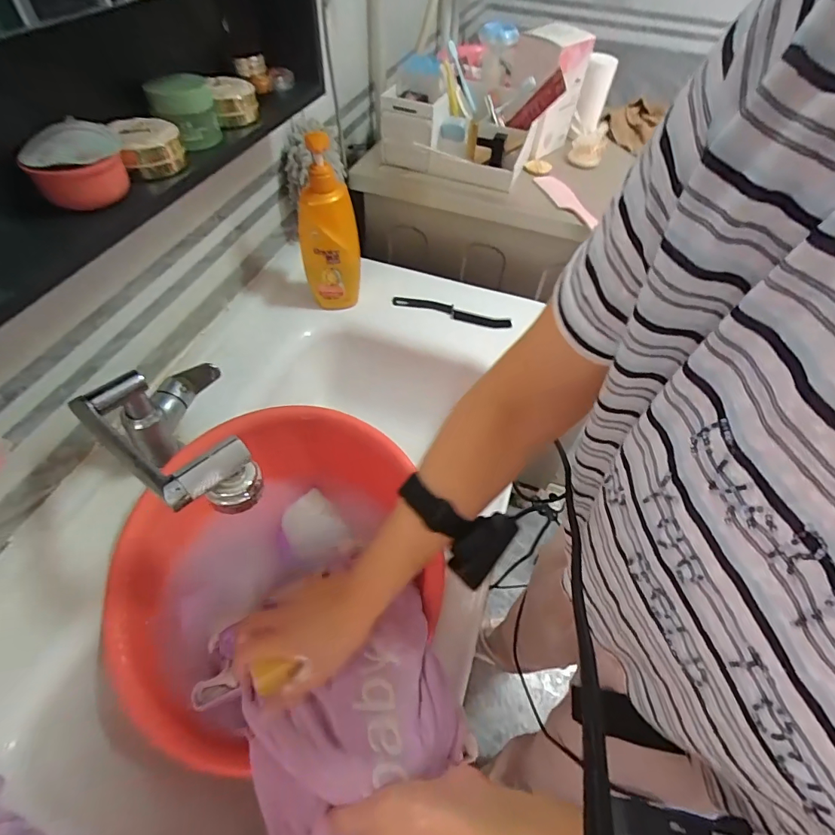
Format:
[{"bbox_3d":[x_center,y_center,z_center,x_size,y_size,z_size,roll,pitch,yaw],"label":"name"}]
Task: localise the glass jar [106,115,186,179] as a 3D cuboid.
[{"bbox_3d":[-0.254,-0.259,0.423,0.055,0.036,0.058,-23,58,-19],"label":"glass jar"}]

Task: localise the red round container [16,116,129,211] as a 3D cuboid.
[{"bbox_3d":[-0.287,-0.214,0.378,0.068,0.045,0.069,-17,56,-15],"label":"red round container"}]

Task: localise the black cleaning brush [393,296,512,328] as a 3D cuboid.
[{"bbox_3d":[0.059,-0.184,0.772,0.205,0.009,0.028,15,54,8],"label":"black cleaning brush"}]

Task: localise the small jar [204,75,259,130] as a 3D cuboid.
[{"bbox_3d":[-0.205,-0.354,0.496,0.047,0.035,0.053,-19,57,-17],"label":"small jar"}]

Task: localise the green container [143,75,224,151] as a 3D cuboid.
[{"bbox_3d":[-0.235,-0.308,0.449,0.059,0.051,0.052,-18,56,-16],"label":"green container"}]

